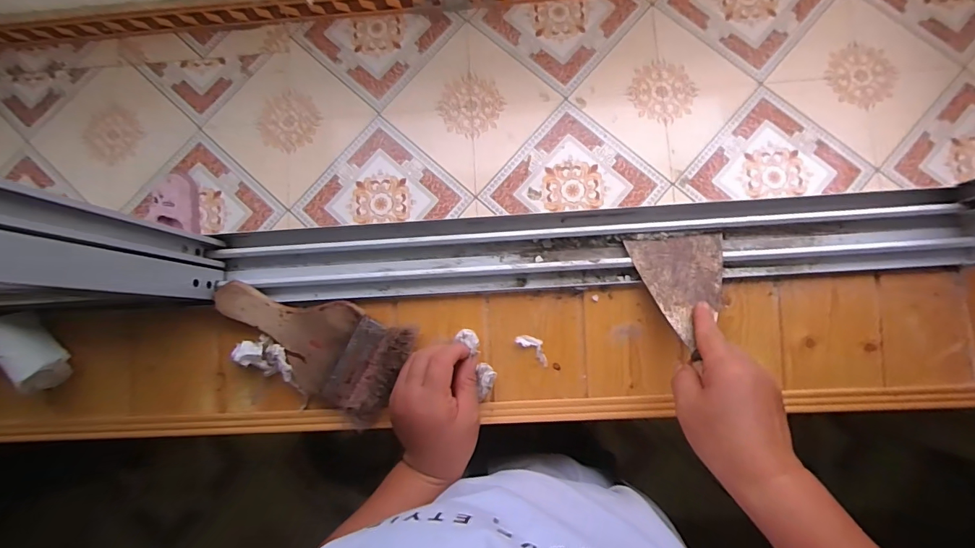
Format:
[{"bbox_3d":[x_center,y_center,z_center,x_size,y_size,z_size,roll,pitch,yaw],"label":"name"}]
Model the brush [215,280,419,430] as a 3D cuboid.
[{"bbox_3d":[-0.177,0.061,0.438,0.195,0.037,0.104,26,86,5],"label":"brush"}]

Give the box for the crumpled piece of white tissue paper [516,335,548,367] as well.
[{"bbox_3d":[0.047,0.072,0.437,0.039,0.007,0.017,41,87,5],"label":"crumpled piece of white tissue paper"}]

